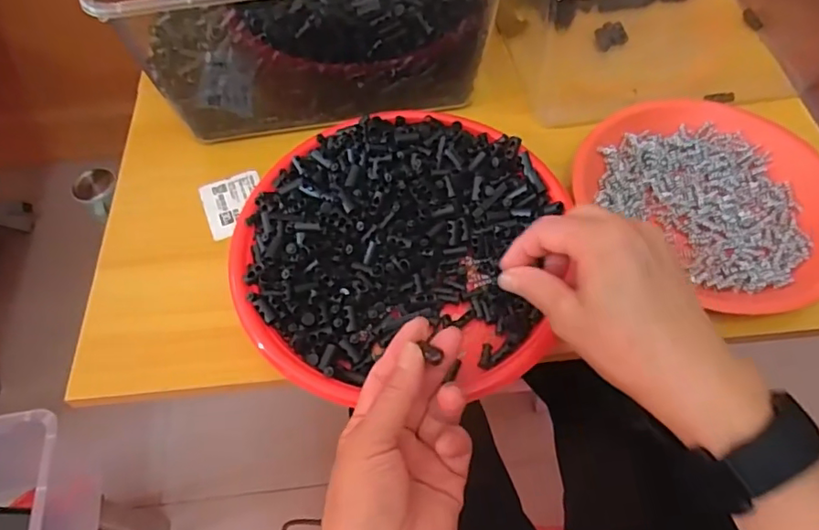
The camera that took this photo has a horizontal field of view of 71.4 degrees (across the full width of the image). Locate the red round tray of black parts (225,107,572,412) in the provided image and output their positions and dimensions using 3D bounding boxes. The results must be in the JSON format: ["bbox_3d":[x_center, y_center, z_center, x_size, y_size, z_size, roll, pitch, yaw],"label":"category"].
[{"bbox_3d":[-0.010,-0.019,0.404,0.218,0.036,0.217,-1,59,1],"label":"red round tray of black parts"}]

